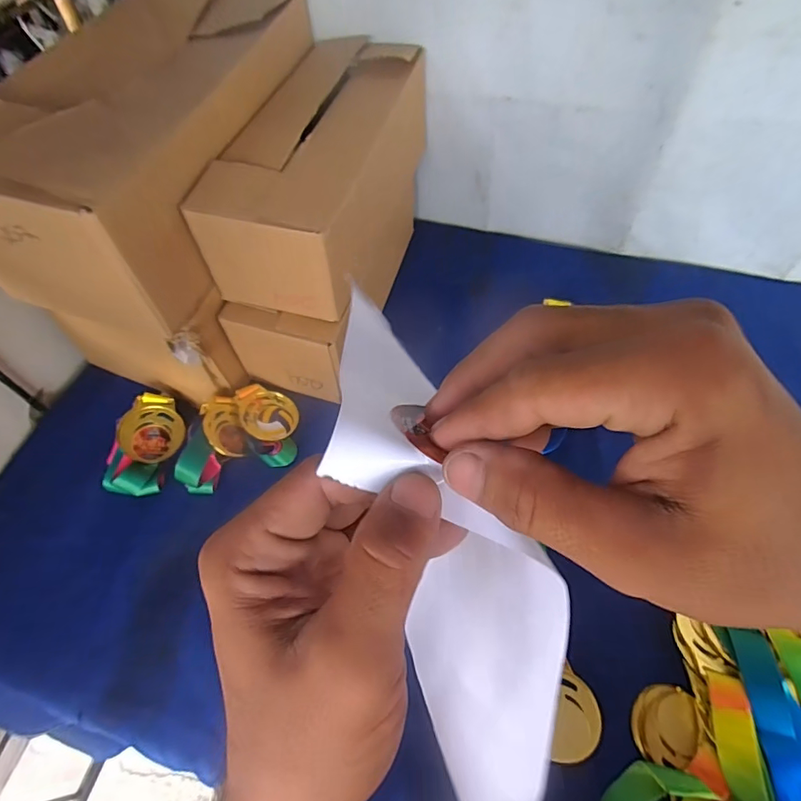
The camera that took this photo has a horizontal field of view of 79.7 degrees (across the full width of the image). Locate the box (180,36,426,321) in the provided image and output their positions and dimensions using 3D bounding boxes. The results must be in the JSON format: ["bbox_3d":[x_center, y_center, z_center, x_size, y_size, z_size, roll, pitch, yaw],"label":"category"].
[{"bbox_3d":[-0.074,-0.243,0.500,0.133,0.120,0.303,13,59,12],"label":"box"}]

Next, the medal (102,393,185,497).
[{"bbox_3d":[-0.278,0.045,0.517,0.070,0.030,0.108,6,58,7],"label":"medal"}]

